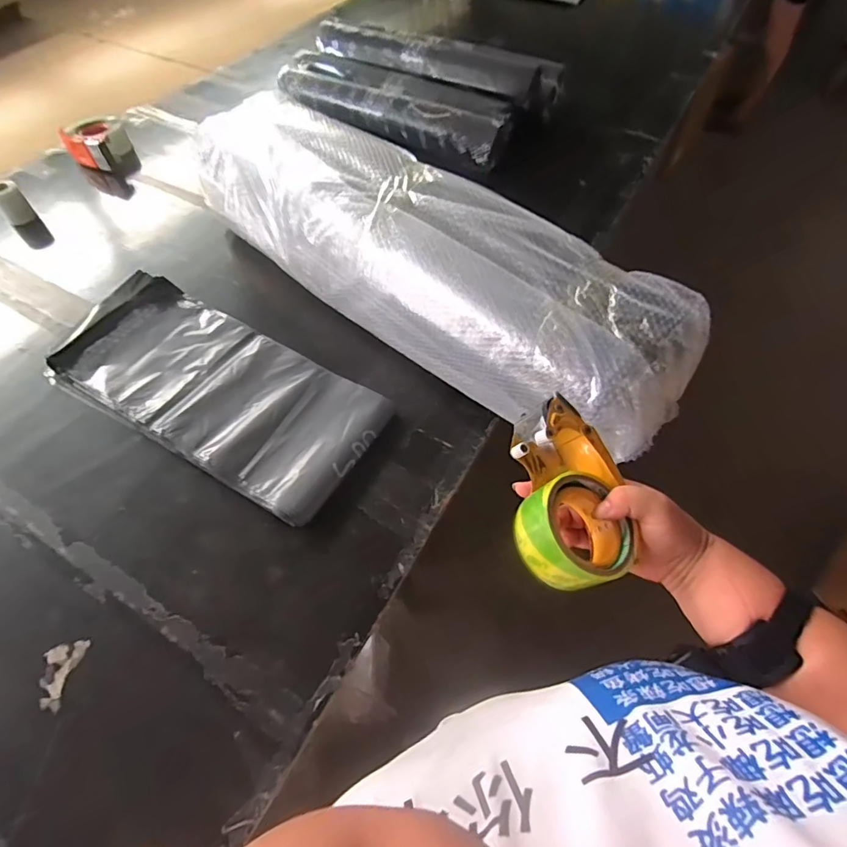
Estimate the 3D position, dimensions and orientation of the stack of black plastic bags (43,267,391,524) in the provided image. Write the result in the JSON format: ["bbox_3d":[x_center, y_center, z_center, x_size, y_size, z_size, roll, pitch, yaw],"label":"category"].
[{"bbox_3d":[-0.313,-0.059,0.701,0.513,0.025,0.224,25,62,16],"label":"stack of black plastic bags"}]

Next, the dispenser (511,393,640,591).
[{"bbox_3d":[0.132,0.067,0.418,0.100,0.075,0.158,18,70,-21],"label":"dispenser"}]

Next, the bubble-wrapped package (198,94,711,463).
[{"bbox_3d":[-0.022,-0.257,0.699,0.833,0.159,0.204,36,63,21],"label":"bubble-wrapped package"}]

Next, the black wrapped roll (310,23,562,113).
[{"bbox_3d":[0.016,-0.875,1.169,0.638,0.106,0.173,22,58,13],"label":"black wrapped roll"}]

